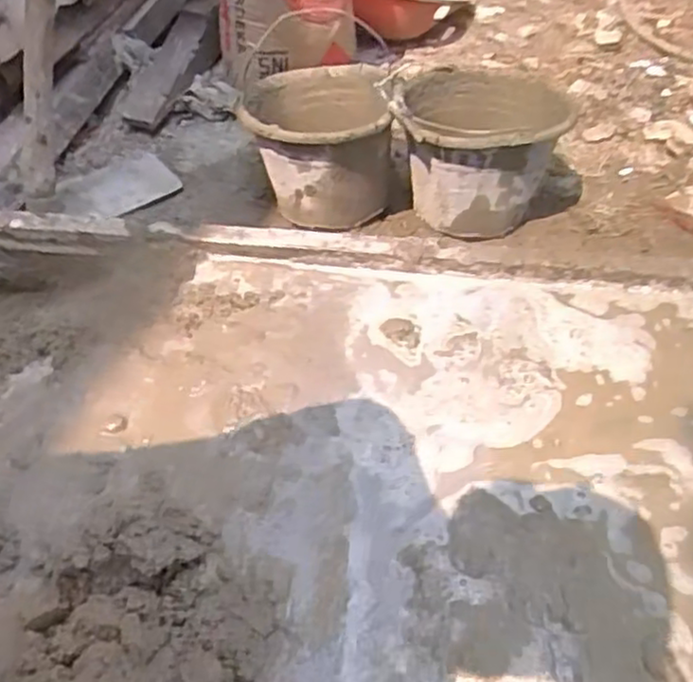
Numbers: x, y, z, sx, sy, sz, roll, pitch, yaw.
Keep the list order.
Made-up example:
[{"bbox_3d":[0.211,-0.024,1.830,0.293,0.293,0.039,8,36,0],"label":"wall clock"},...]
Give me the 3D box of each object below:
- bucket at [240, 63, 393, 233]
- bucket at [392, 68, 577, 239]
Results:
[{"bbox_3d":[-0.053,-0.341,1.253,0.234,0.191,0.278,-6,47,-4],"label":"bucket"},{"bbox_3d":[0.226,-0.332,1.253,0.282,0.215,0.280,6,47,8],"label":"bucket"}]

